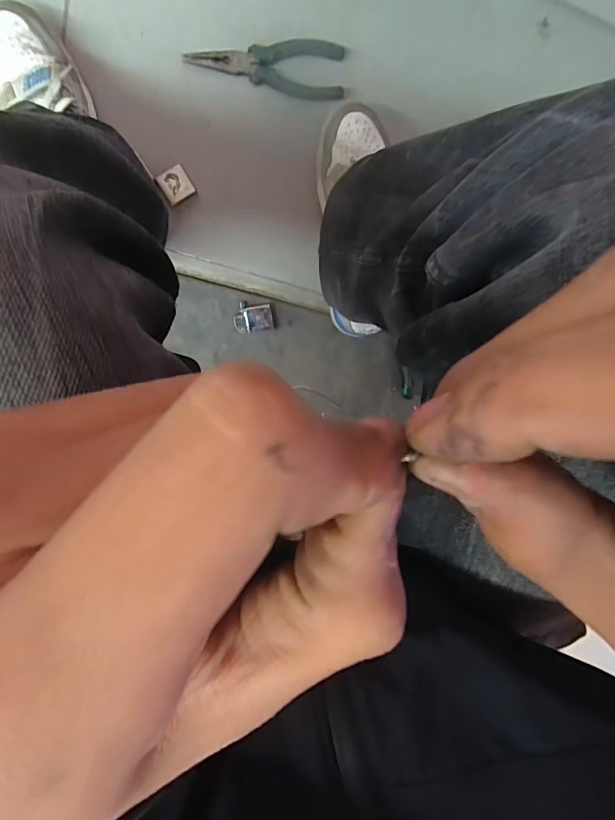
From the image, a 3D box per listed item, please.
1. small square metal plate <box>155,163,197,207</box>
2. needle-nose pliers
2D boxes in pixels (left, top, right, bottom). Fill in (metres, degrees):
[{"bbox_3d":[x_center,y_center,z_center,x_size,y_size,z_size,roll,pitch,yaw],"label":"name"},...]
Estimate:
[{"bbox_3d":[-0.166,-0.285,0.532,0.039,0.005,0.037,-38,117,-8],"label":"small square metal plate"},{"bbox_3d":[-0.049,-0.424,0.517,0.188,0.017,0.060,0,105,-8],"label":"needle-nose pliers"}]

